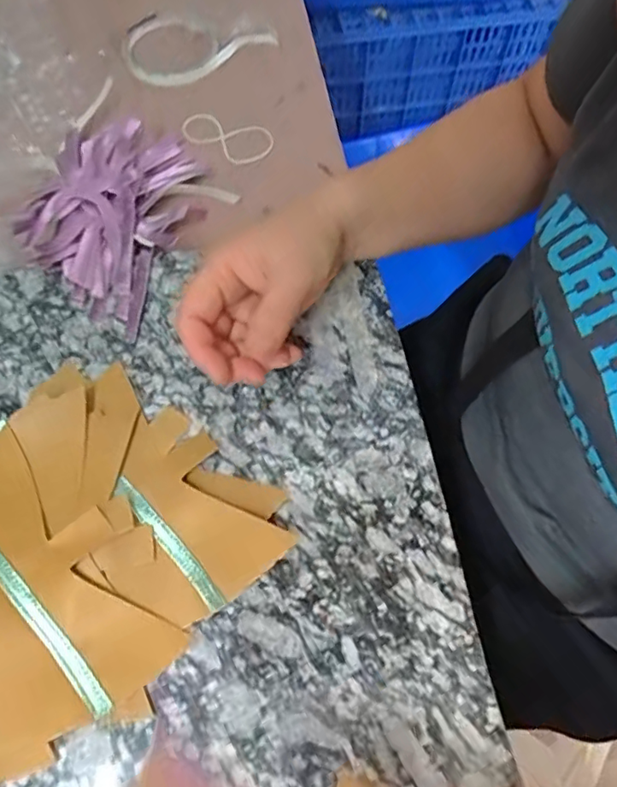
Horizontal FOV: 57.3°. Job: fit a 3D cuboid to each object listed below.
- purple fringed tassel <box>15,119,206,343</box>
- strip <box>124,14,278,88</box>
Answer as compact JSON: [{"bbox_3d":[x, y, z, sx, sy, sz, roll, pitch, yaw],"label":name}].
[{"bbox_3d":[-0.141,-0.136,0.412,0.109,0.024,0.187,0,64,0],"label":"purple fringed tassel"},{"bbox_3d":[-0.105,-0.318,0.506,0.134,0.018,0.092,-32,68,-15],"label":"strip"}]

